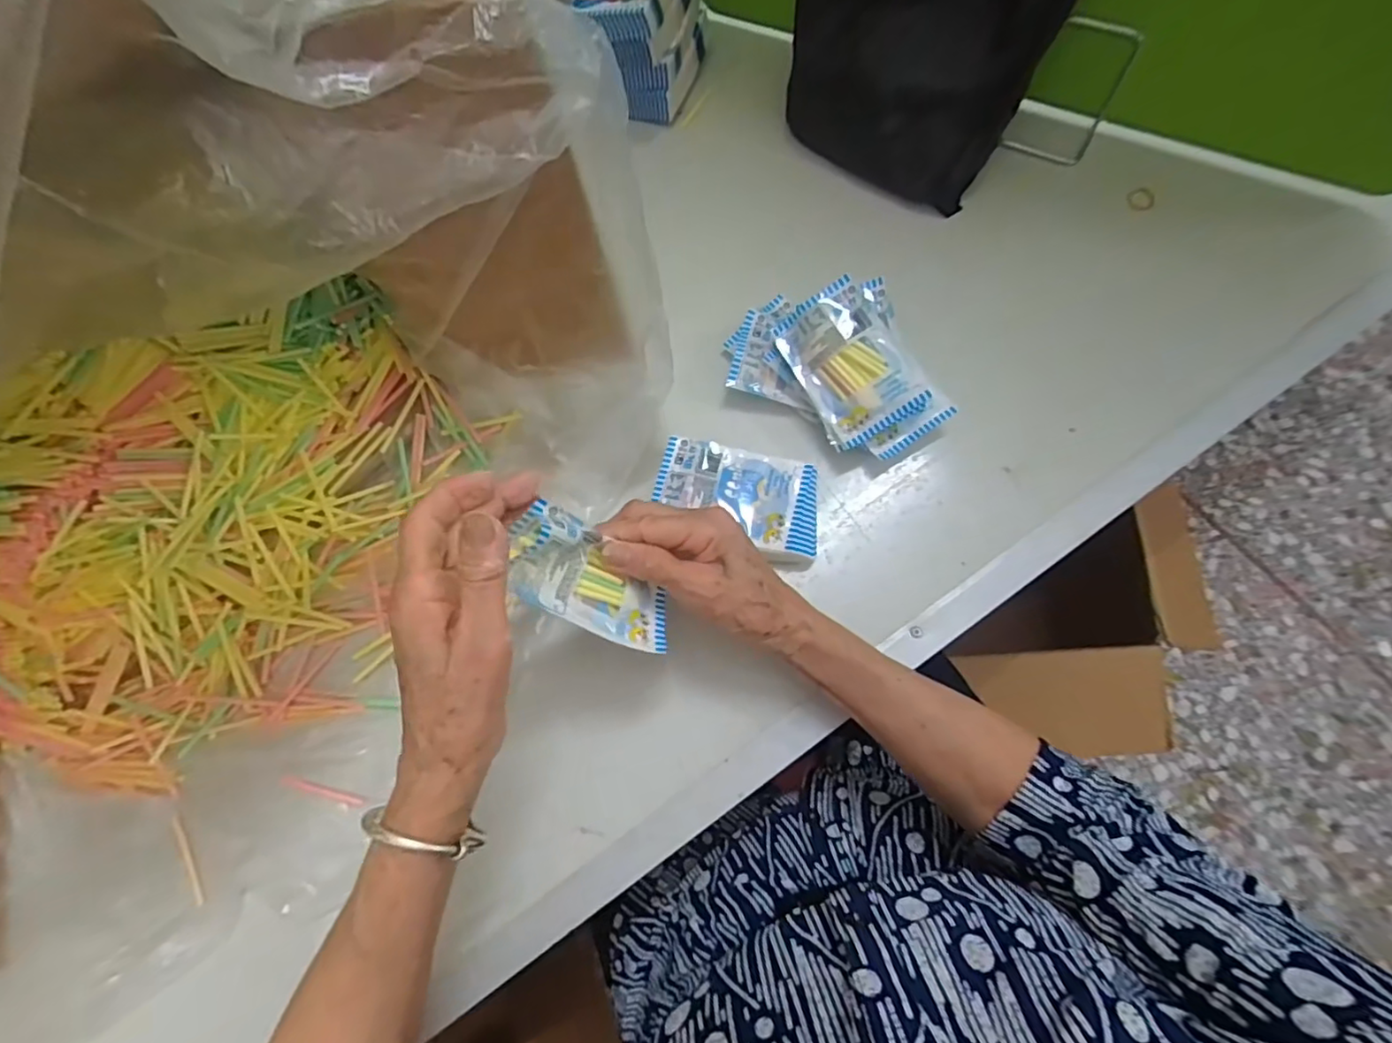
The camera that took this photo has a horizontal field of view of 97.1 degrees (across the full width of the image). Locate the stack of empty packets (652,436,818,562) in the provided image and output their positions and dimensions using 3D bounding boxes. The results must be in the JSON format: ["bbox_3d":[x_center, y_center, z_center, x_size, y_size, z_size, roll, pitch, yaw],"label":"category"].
[{"bbox_3d":[0.029,-0.018,0.424,0.115,0.016,0.067,15,78,4],"label":"stack of empty packets"}]

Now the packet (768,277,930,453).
[{"bbox_3d":[0.104,-0.110,0.423,0.067,0.011,0.104,-31,82,19],"label":"packet"}]

